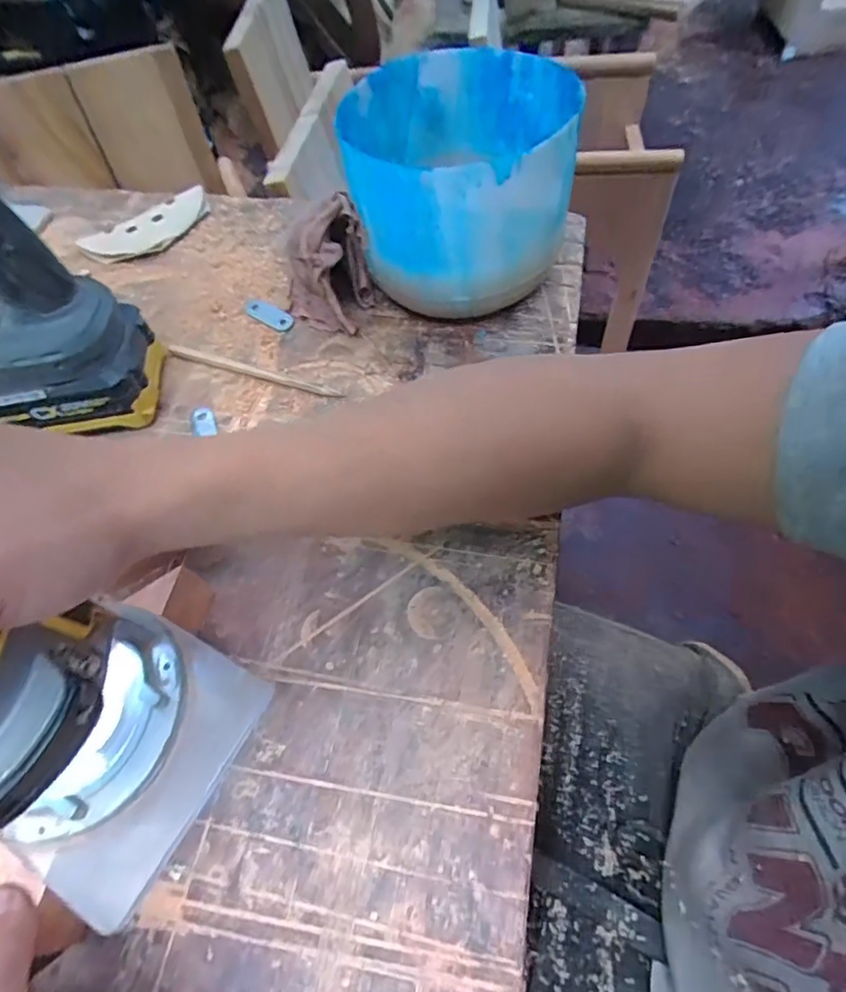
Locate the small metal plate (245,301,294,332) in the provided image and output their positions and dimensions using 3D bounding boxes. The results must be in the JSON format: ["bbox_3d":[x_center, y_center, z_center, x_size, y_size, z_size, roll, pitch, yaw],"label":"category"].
[{"bbox_3d":[-0.120,-0.140,0.426,0.048,0.004,0.016,27,65,19],"label":"small metal plate"}]

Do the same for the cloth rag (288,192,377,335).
[{"bbox_3d":[-0.069,-0.162,0.389,0.062,0.084,0.070,-15,59,-4],"label":"cloth rag"}]

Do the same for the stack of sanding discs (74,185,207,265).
[{"bbox_3d":[-0.240,-0.237,0.489,0.116,0.011,0.061,-34,62,-15],"label":"stack of sanding discs"}]

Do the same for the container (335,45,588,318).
[{"bbox_3d":[0.024,-0.207,0.385,0.145,0.118,0.147,-2,59,3],"label":"container"}]

